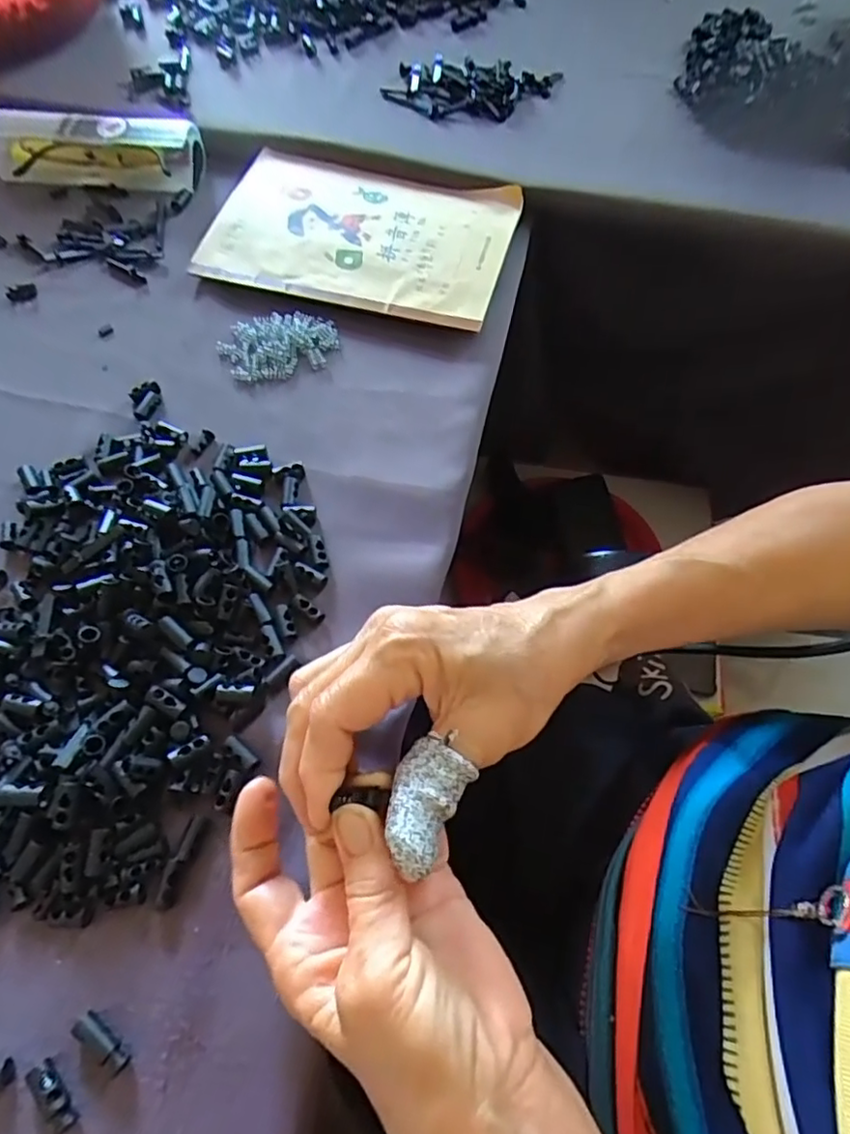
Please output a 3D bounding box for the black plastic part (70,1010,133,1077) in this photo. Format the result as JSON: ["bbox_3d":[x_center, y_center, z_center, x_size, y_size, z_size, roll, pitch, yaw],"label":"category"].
[{"bbox_3d":[-0.124,0.182,0.231,0.025,0.006,0.009,34,68,16],"label":"black plastic part"}]

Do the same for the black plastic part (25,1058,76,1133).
[{"bbox_3d":[-0.139,0.197,0.224,0.010,0.004,0.024,-35,68,-16],"label":"black plastic part"}]

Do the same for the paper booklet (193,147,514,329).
[{"bbox_3d":[-0.046,-0.237,0.434,0.206,0.016,0.140,14,64,7],"label":"paper booklet"}]

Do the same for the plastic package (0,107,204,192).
[{"bbox_3d":[-0.251,-0.313,0.455,0.156,0.035,0.042,5,63,3],"label":"plastic package"}]

